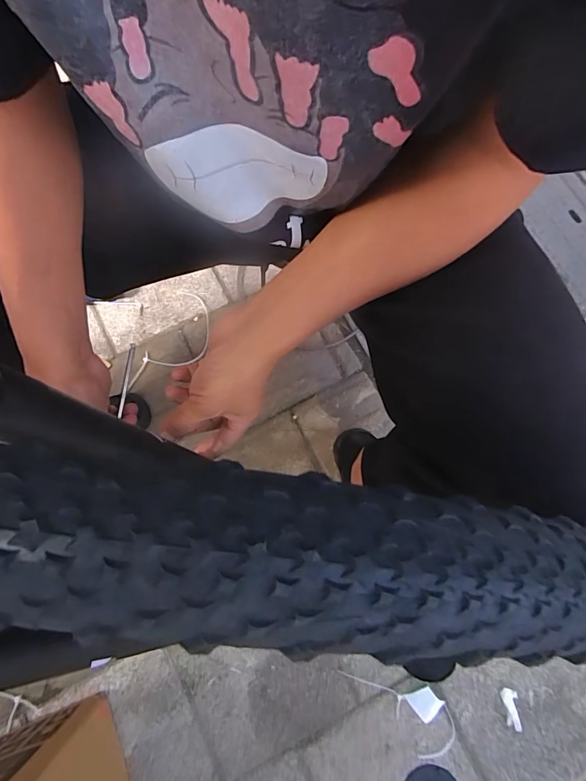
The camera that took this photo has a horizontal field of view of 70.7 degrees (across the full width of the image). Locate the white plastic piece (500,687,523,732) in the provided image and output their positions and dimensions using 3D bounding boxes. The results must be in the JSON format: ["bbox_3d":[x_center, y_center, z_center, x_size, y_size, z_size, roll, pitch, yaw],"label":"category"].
[{"bbox_3d":[0.361,0.525,0.680,0.025,0.004,0.064,-11,79,-2],"label":"white plastic piece"}]

